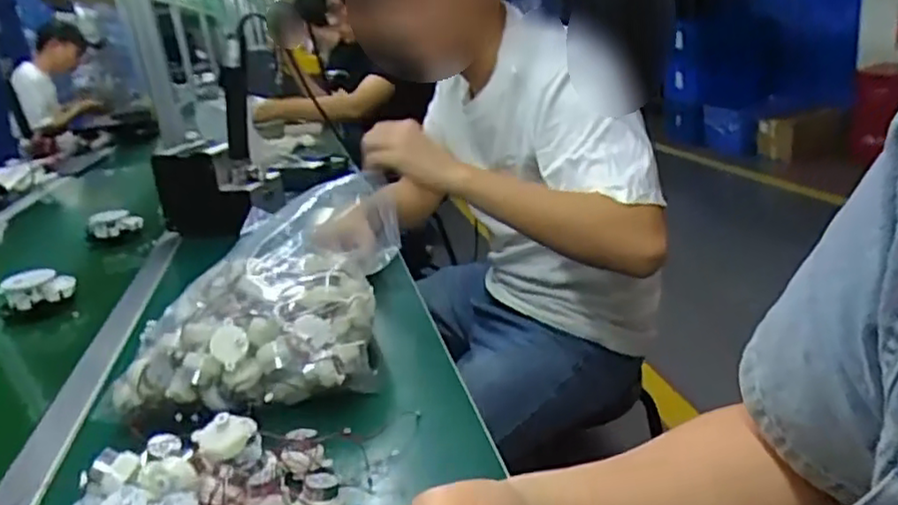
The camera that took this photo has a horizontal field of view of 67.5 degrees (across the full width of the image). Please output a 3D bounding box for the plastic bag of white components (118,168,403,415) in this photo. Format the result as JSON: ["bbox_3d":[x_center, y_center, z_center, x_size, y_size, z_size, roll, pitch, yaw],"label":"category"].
[{"bbox_3d":[-0.176,0.030,0.746,0.219,0.109,0.383,-4,20,5],"label":"plastic bag of white components"}]

